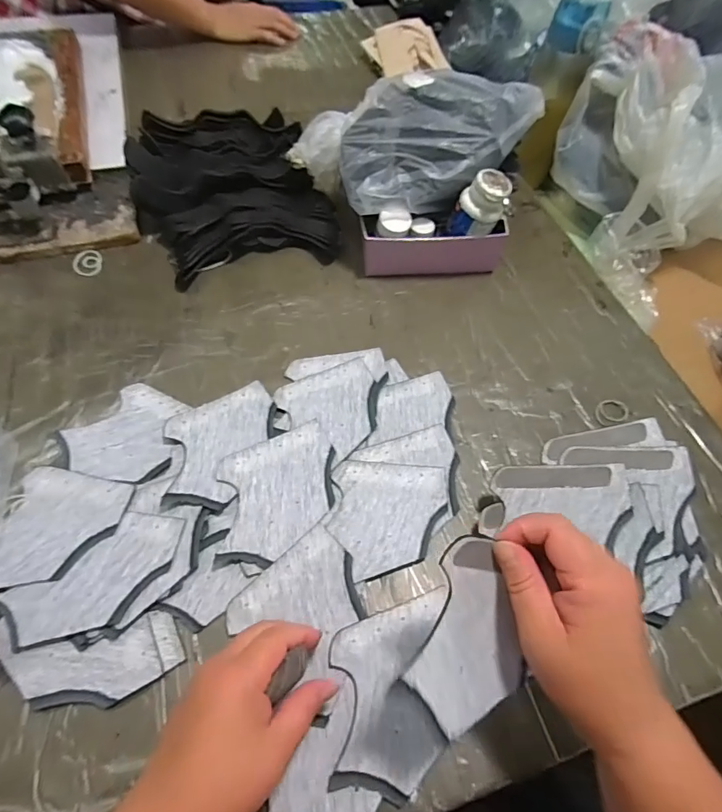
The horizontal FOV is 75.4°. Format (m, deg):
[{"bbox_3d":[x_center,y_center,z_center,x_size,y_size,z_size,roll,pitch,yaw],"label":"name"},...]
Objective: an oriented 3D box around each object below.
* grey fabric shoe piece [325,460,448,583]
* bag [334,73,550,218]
[{"bbox_3d":[0.027,0.099,0.419,0.103,0.004,0.103,4,56,-2],"label":"grey fabric shoe piece"},{"bbox_3d":[0.087,-0.295,0.520,0.218,0.089,0.117,-7,60,-9],"label":"bag"}]

